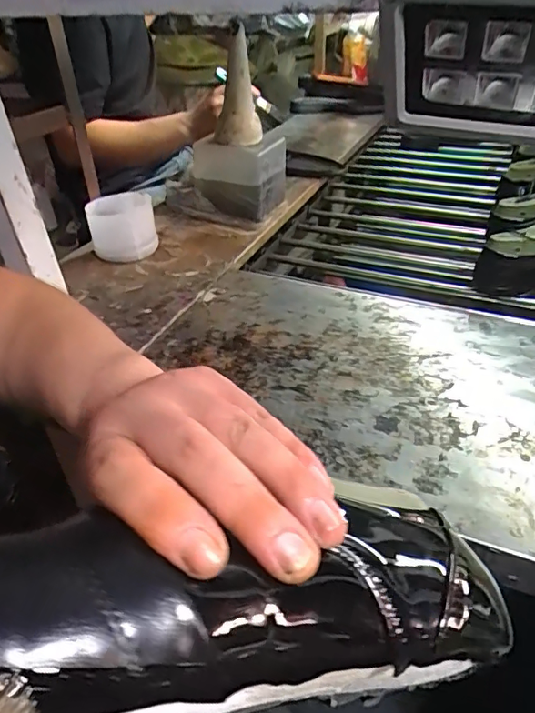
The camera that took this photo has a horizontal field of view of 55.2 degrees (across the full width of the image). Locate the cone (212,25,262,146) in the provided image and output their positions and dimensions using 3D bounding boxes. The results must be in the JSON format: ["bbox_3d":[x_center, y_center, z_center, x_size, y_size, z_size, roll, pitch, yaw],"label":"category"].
[{"bbox_3d":[-0.046,-0.380,0.727,0.066,0.139,0.070,-4,38,-1],"label":"cone"}]

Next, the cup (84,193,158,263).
[{"bbox_3d":[-0.205,-0.182,0.728,0.089,0.066,0.092,-10,38,-9],"label":"cup"}]

